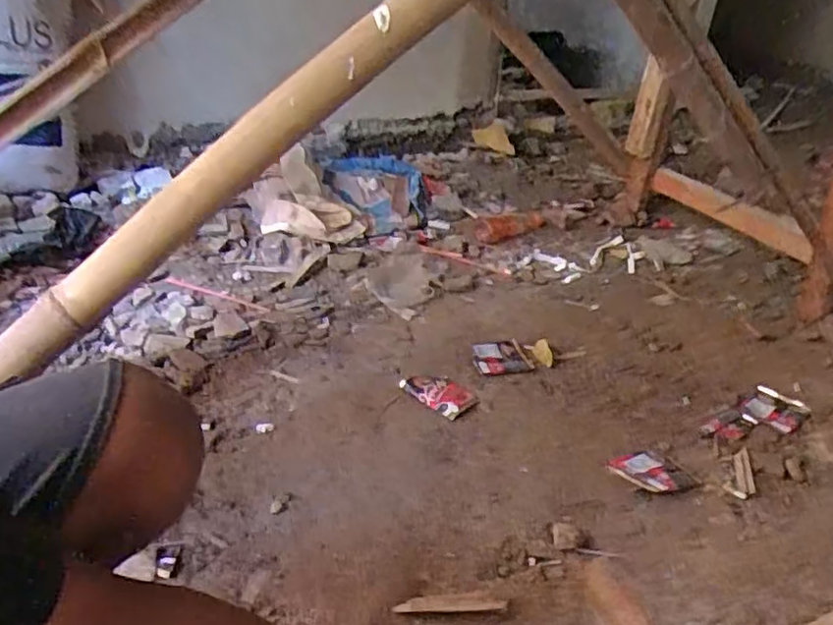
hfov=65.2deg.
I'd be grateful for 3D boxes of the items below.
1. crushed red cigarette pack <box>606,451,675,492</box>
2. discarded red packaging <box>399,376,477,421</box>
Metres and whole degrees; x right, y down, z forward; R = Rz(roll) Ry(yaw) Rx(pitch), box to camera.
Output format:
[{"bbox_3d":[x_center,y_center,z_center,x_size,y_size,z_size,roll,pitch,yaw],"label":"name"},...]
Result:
[{"bbox_3d":[0.318,0.231,0.918,0.063,0.022,0.077,-9,31,-19],"label":"crushed red cigarette pack"},{"bbox_3d":[0.036,0.122,1.021,0.108,0.017,0.069,24,36,34],"label":"discarded red packaging"}]

